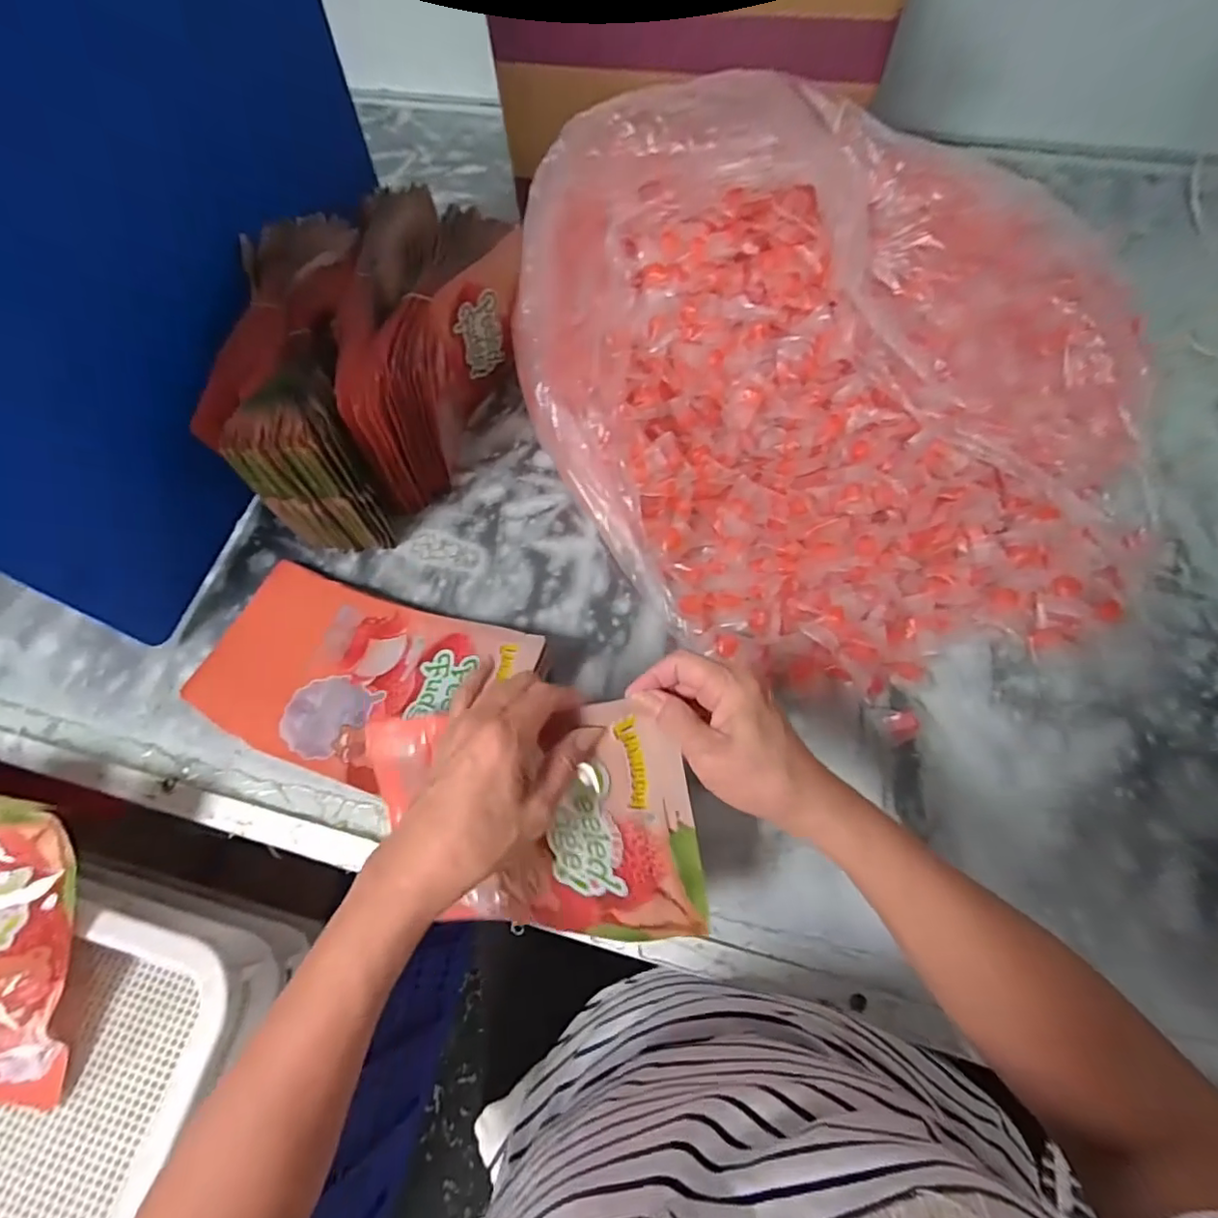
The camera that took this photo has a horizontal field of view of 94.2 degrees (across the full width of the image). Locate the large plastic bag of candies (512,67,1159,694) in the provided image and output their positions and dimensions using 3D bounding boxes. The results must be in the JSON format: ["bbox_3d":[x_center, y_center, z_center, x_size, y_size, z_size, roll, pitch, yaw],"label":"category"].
[{"bbox_3d":[0.214,-0.201,0.512,0.512,0.218,0.528,-21,65,-7],"label":"large plastic bag of candies"}]

